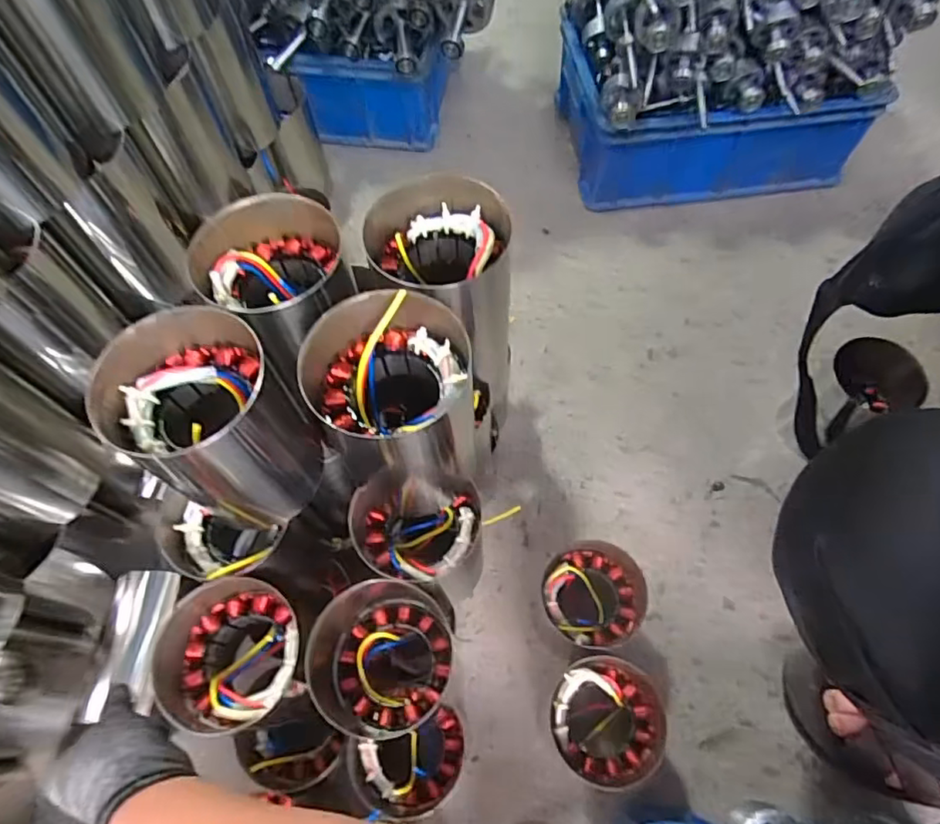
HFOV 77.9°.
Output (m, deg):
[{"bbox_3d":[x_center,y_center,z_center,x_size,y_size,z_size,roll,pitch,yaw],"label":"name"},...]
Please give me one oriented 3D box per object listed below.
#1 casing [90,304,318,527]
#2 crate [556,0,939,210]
[{"bbox_3d":[-0.156,0.009,0.365,0.095,0.123,0.097,-37,68,-16],"label":"casing"},{"bbox_3d":[0.339,-0.522,0.794,0.386,0.350,0.312,-12,62,-5],"label":"crate"}]

